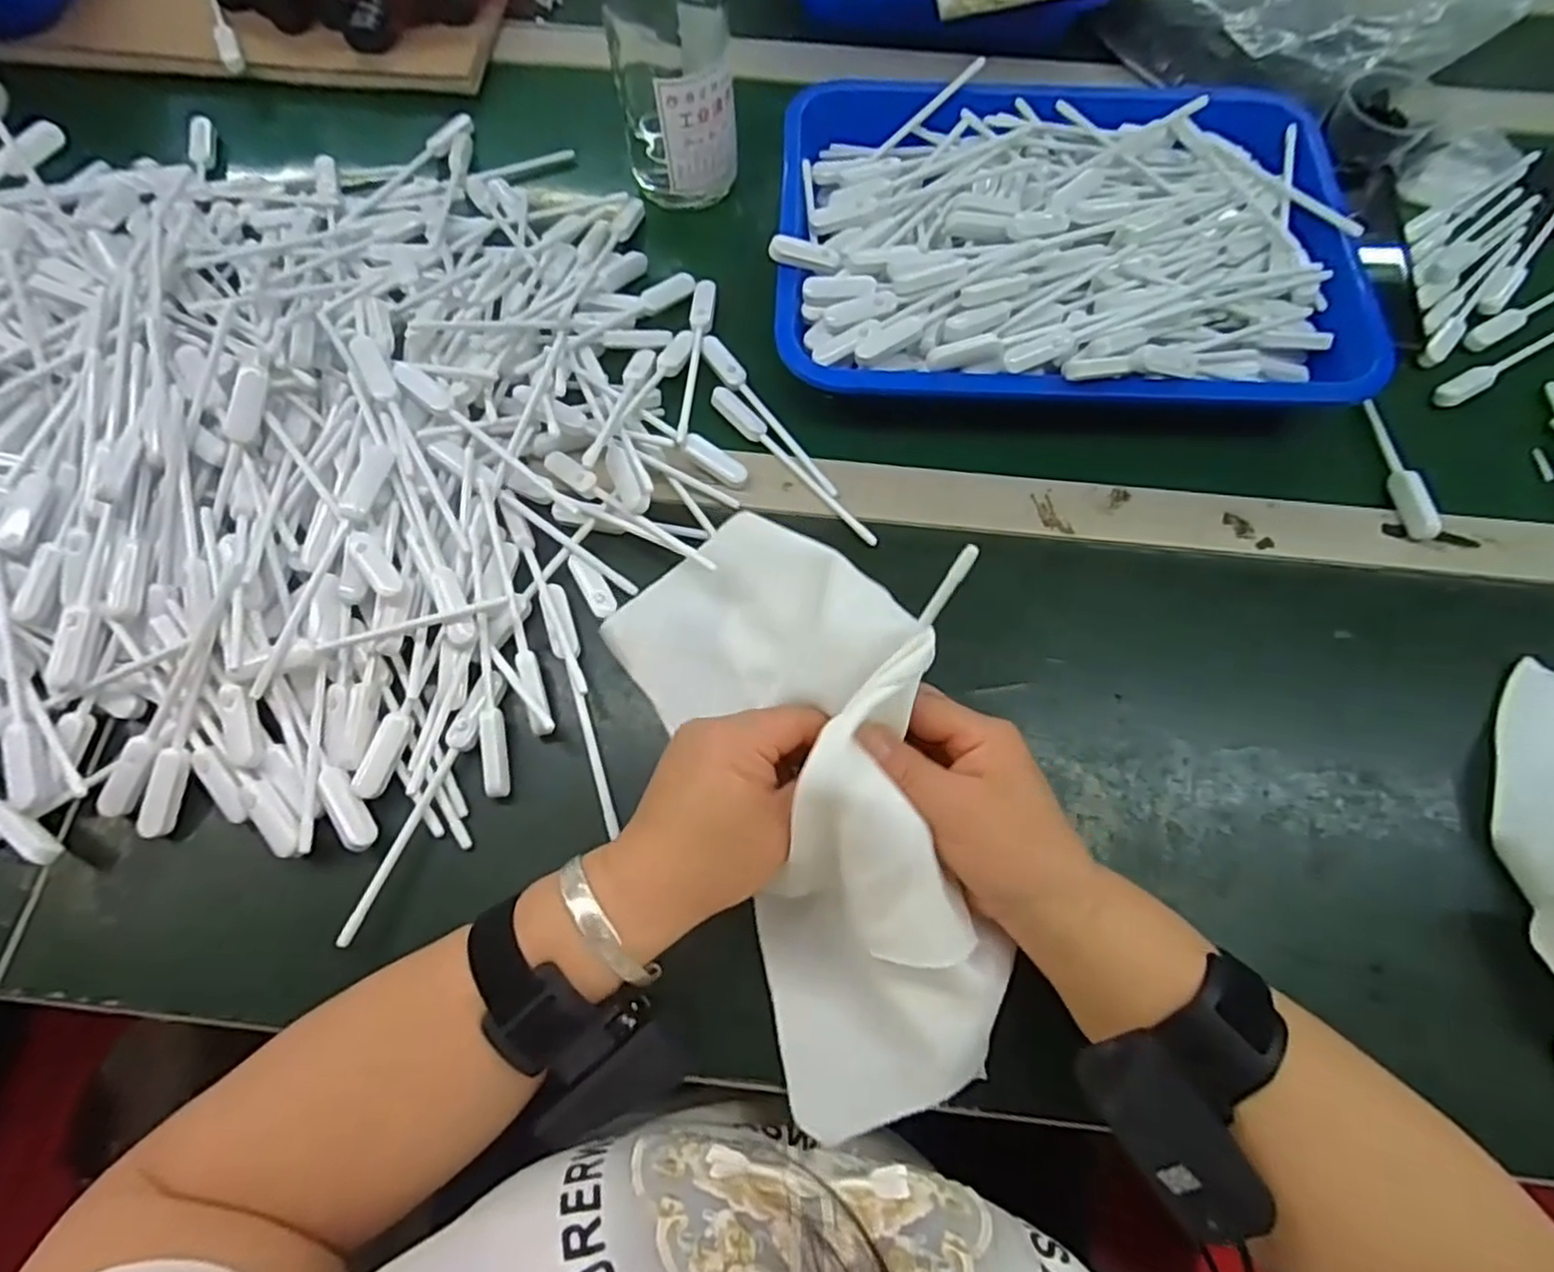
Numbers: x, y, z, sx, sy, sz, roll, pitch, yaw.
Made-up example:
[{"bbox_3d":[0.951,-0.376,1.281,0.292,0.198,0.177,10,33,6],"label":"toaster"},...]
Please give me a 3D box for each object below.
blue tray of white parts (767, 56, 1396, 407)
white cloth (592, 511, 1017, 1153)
[{"bbox_3d":[0.187,-0.258,0.467,0.367,0.047,0.277,3,69,0],"label":"blue tray of white parts"},{"bbox_3d":[0.014,0.064,0.323,0.126,0.098,0.286,-19,71,-8],"label":"white cloth"}]

